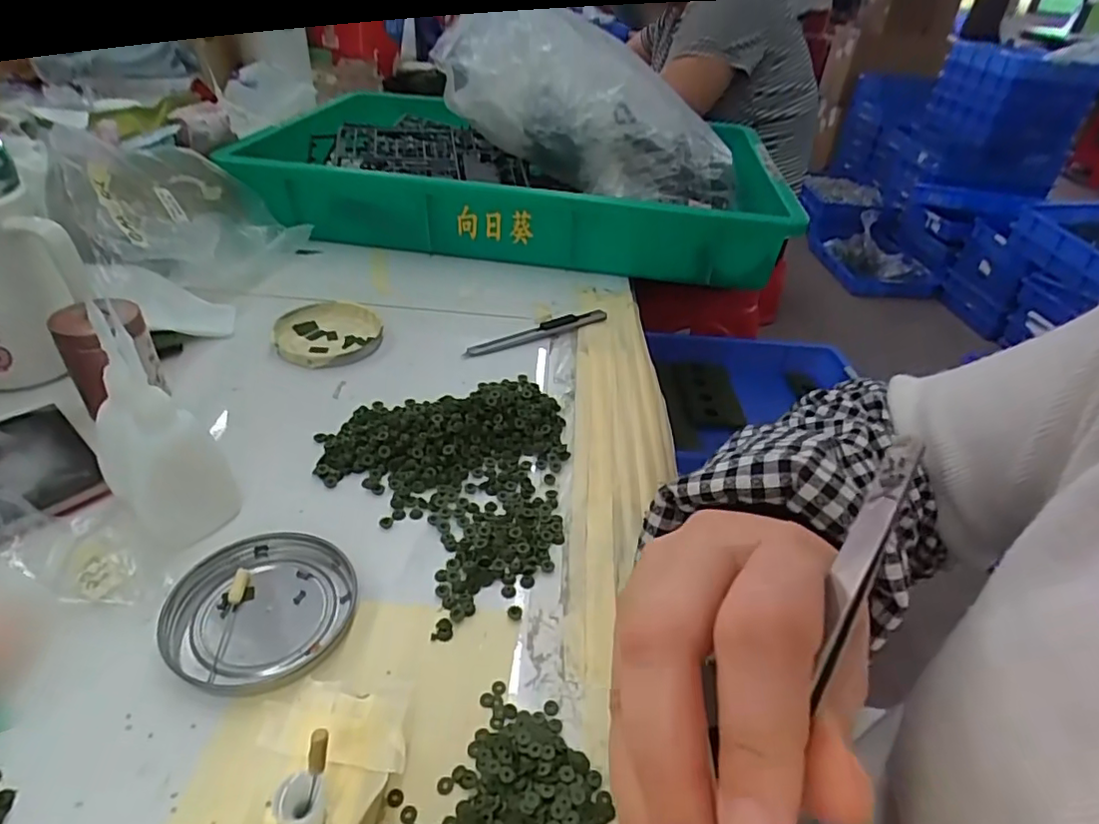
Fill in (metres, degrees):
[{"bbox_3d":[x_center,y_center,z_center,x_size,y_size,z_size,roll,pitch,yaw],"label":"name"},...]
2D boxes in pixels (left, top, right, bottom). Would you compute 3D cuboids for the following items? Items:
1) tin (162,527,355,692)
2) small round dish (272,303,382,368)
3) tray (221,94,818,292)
[{"bbox_3d":[-0.130,0.088,0.275,0.079,0.008,0.074,4,37,-3],"label":"tin"},{"bbox_3d":[-0.169,-0.061,0.464,0.075,0.013,0.079,-8,39,-18],"label":"small round dish"},{"bbox_3d":[-0.030,-0.276,0.709,0.543,0.082,0.365,8,37,2],"label":"tray"}]

